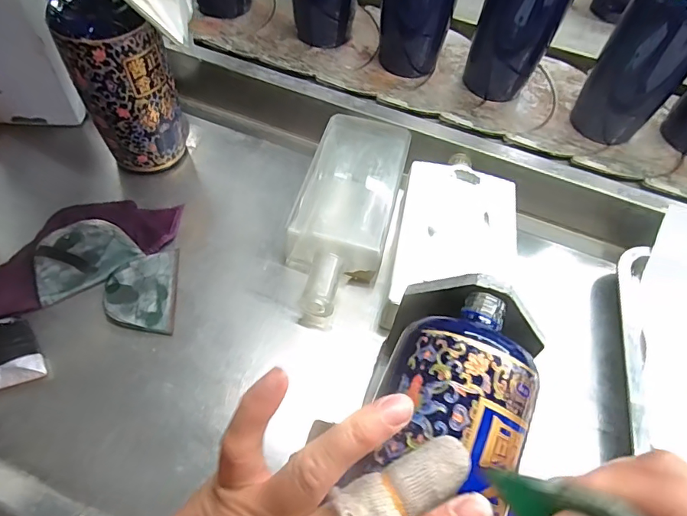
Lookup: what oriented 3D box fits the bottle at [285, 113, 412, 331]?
[{"bbox_3d":[0.001,-0.048,0.443,0.095,0.045,0.230,14,59,5],"label":"bottle"}]

